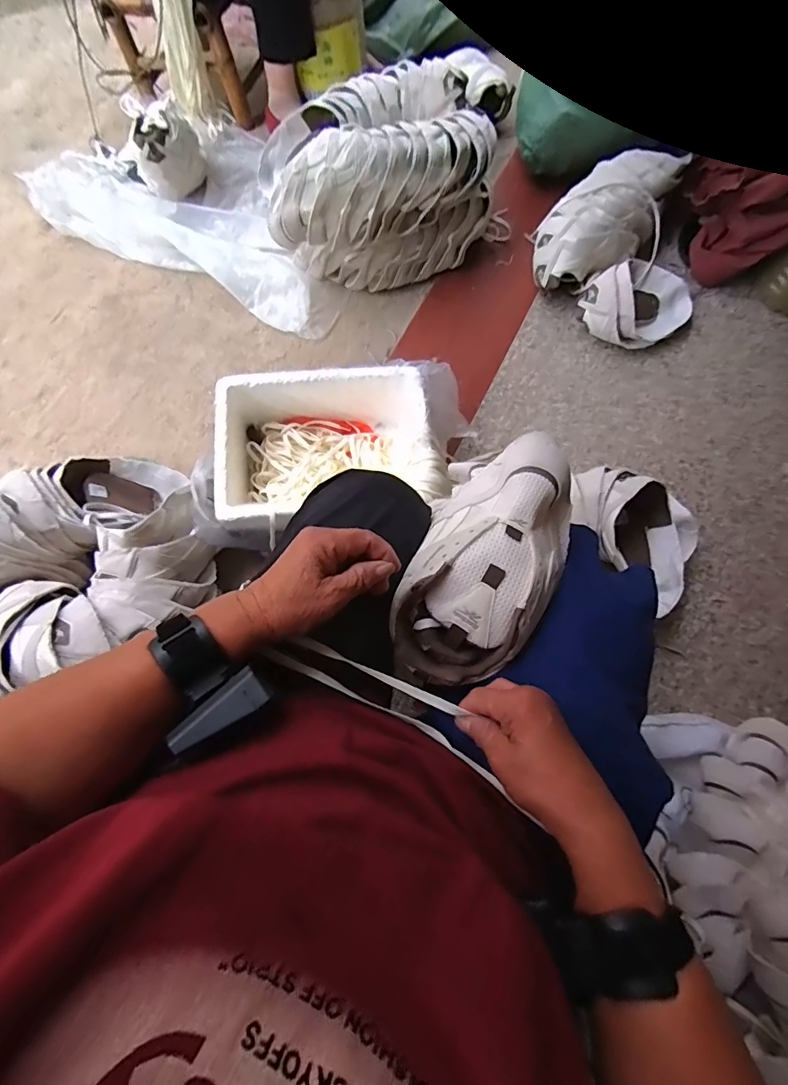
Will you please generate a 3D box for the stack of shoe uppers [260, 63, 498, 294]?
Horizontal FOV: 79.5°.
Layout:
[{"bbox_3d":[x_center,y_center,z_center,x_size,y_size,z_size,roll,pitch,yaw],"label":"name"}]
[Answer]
[{"bbox_3d":[-0.033,-0.742,0.998,0.458,0.265,0.304,-4,74,-5],"label":"stack of shoe uppers"}]

